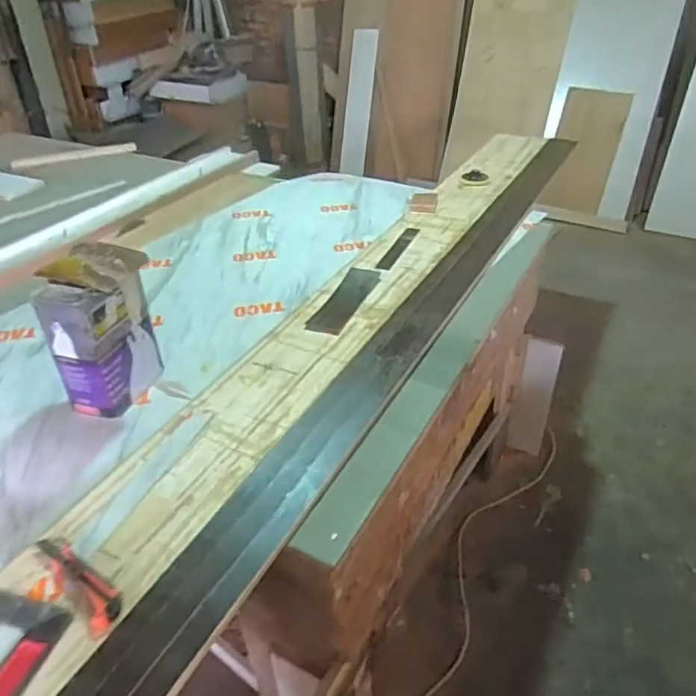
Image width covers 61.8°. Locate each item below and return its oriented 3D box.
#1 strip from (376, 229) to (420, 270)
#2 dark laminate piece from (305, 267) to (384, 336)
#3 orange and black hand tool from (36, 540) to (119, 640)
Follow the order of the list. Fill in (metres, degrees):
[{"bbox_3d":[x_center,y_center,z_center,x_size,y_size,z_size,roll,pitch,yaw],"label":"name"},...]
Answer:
[{"bbox_3d":[0.135,-0.263,1.528,0.040,0.004,0.265,12,36,18],"label":"strip"},{"bbox_3d":[-0.004,-0.110,1.317,0.088,0.019,0.277,10,37,18],"label":"dark laminate piece"},{"bbox_3d":[-0.349,0.298,0.755,0.179,0.017,0.047,28,45,37],"label":"orange and black hand tool"}]

